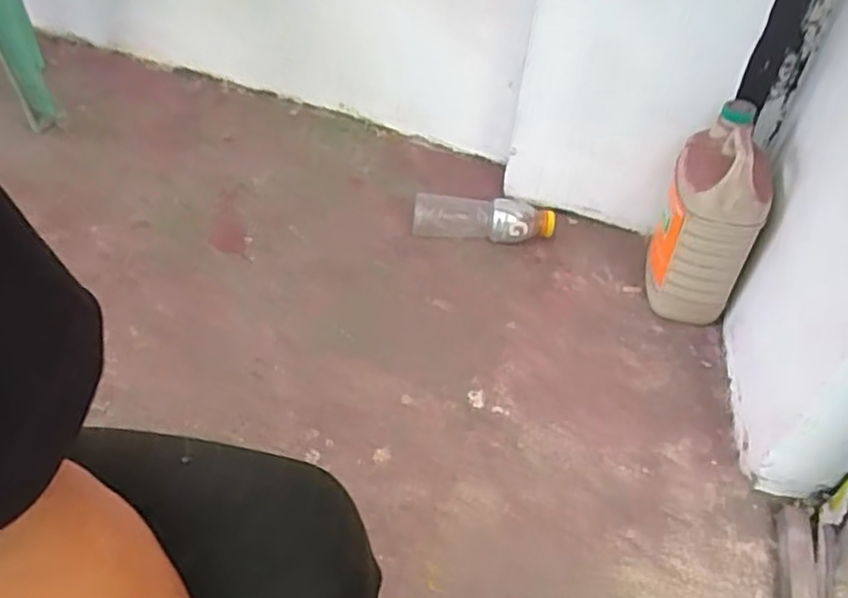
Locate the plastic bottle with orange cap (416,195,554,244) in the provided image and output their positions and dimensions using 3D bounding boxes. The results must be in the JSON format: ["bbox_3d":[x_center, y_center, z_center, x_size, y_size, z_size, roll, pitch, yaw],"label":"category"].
[{"bbox_3d":[0.092,-0.121,1.040,0.212,0.060,0.062,11,42,5],"label":"plastic bottle with orange cap"}]

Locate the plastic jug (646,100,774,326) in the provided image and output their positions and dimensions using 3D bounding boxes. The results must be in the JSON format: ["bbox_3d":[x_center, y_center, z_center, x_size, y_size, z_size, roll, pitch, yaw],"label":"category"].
[{"bbox_3d":[0.372,-0.104,0.911,0.108,0.253,0.156,15,43,9],"label":"plastic jug"}]

